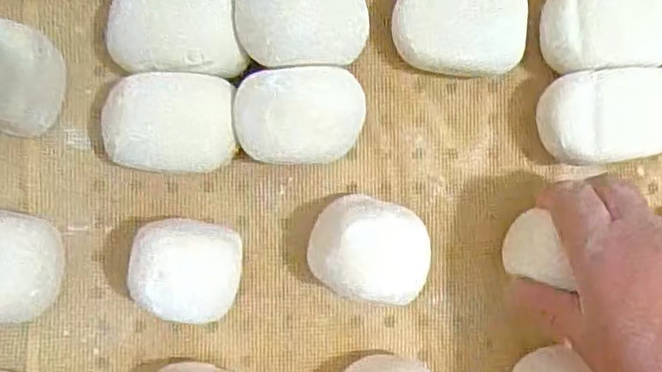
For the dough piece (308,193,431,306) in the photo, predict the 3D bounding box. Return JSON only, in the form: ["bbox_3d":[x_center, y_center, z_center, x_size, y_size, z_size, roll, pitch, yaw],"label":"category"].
[{"bbox_3d":[0.019,0.032,0.352,0.061,0.056,0.056,19,87,-5],"label":"dough piece"}]

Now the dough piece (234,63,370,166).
[{"bbox_3d":[-0.016,-0.038,0.352,0.070,0.052,0.052,-9,90,-6],"label":"dough piece"}]

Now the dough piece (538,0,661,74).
[{"bbox_3d":[0.154,-0.090,0.375,0.067,0.040,0.051,-5,89,-6],"label":"dough piece"}]

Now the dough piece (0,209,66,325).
[{"bbox_3d":[-0.164,0.040,0.336,0.050,0.050,0.054,0,89,-6],"label":"dough piece"}]

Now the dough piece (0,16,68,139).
[{"bbox_3d":[-0.172,-0.056,0.334,0.061,0.048,0.054,16,87,-5],"label":"dough piece"}]

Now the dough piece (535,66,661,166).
[{"bbox_3d":[0.154,-0.038,0.372,0.071,0.042,0.050,-6,89,-6],"label":"dough piece"}]

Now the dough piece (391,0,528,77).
[{"bbox_3d":[0.071,-0.088,0.365,0.071,0.044,0.050,-2,89,-6],"label":"dough piece"}]

